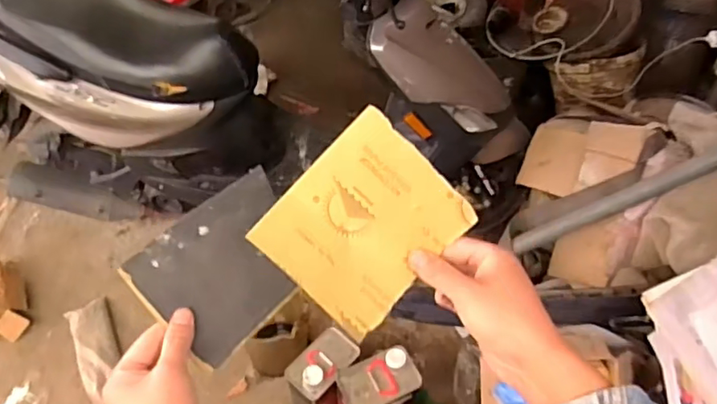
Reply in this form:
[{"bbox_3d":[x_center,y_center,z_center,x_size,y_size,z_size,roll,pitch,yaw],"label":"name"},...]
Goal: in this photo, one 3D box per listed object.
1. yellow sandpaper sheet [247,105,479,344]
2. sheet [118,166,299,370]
[{"bbox_3d":[0.005,0.017,0.429,0.115,0.019,0.130,44,88,-6],"label":"yellow sandpaper sheet"},{"bbox_3d":[-0.108,0.054,0.477,0.133,0.017,0.107,-41,96,-22],"label":"sheet"}]

